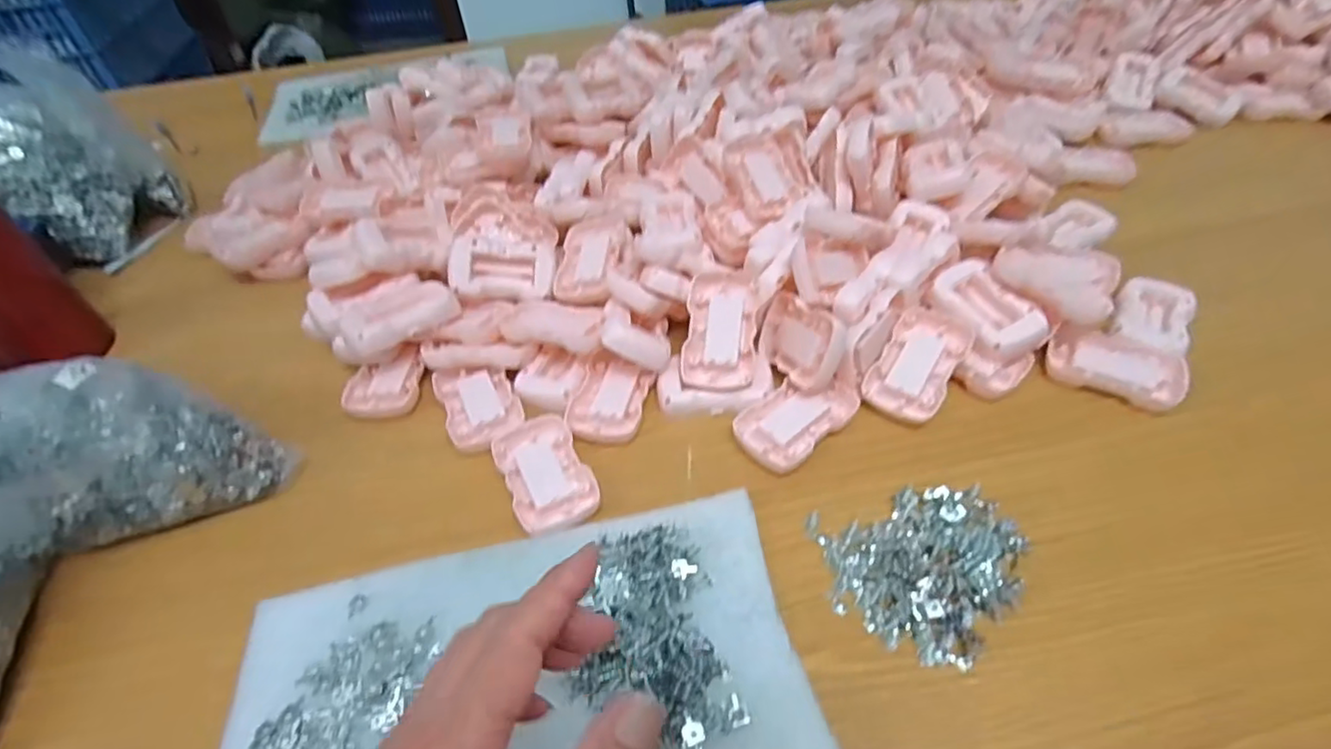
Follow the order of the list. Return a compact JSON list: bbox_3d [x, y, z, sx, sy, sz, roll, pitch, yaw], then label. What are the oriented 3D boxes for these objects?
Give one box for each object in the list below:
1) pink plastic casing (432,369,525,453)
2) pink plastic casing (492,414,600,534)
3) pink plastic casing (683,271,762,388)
[{"bbox_3d":[-0.142,0.022,0.489,0.055,0.010,0.080,-22,48,-16],"label":"pink plastic casing"},{"bbox_3d":[-0.082,0.066,0.438,0.054,0.010,0.088,-22,48,-16],"label":"pink plastic casing"},{"bbox_3d":[0.042,-0.033,0.485,0.053,0.015,0.089,2,81,17],"label":"pink plastic casing"}]

